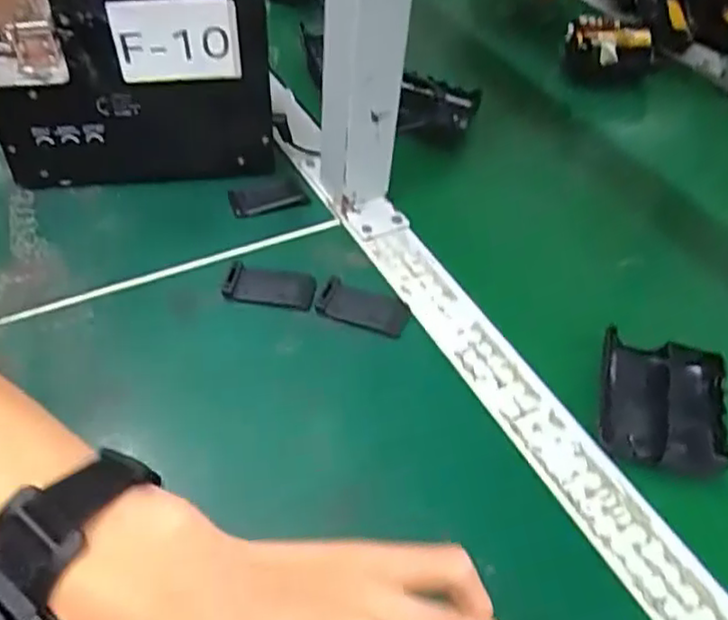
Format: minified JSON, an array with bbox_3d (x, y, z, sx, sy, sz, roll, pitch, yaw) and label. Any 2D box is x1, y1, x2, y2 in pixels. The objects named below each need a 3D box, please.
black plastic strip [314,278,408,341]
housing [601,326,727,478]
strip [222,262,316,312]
[{"bbox_3d":[0.000,-0.001,0.423,0.054,0.010,0.027,18,48,13],"label":"black plastic strip"},{"bbox_3d":[0.166,0.051,0.385,0.064,0.023,0.083,15,47,10],"label":"housing"},{"bbox_3d":[-0.059,-0.015,0.432,0.057,0.006,0.030,9,46,4],"label":"strip"}]

